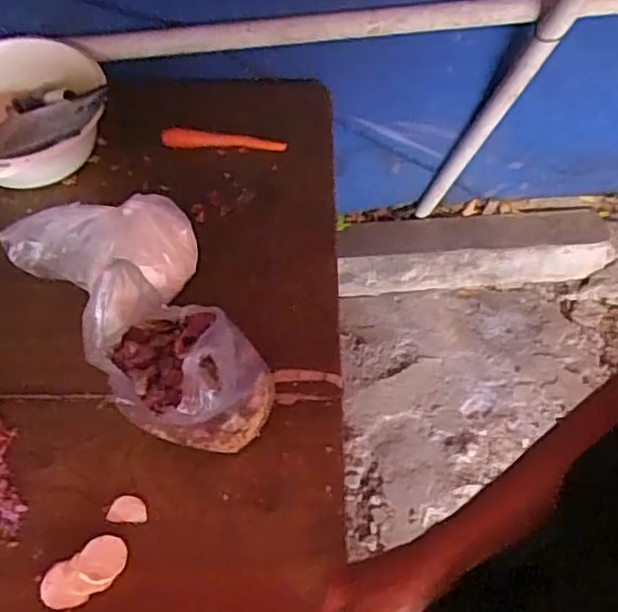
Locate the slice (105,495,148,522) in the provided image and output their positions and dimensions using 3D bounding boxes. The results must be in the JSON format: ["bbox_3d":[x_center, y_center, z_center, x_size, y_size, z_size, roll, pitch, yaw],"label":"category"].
[{"bbox_3d":[-0.180,0.202,0.649,0.039,0.004,0.027,0,52,0],"label":"slice"}]

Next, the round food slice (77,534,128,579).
[{"bbox_3d":[-0.194,0.237,0.616,0.042,0.007,0.039,0,52,0],"label":"round food slice"}]

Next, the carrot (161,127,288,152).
[{"bbox_3d":[-0.129,-0.257,0.997,0.187,0.029,0.021,-3,52,-3],"label":"carrot"}]

